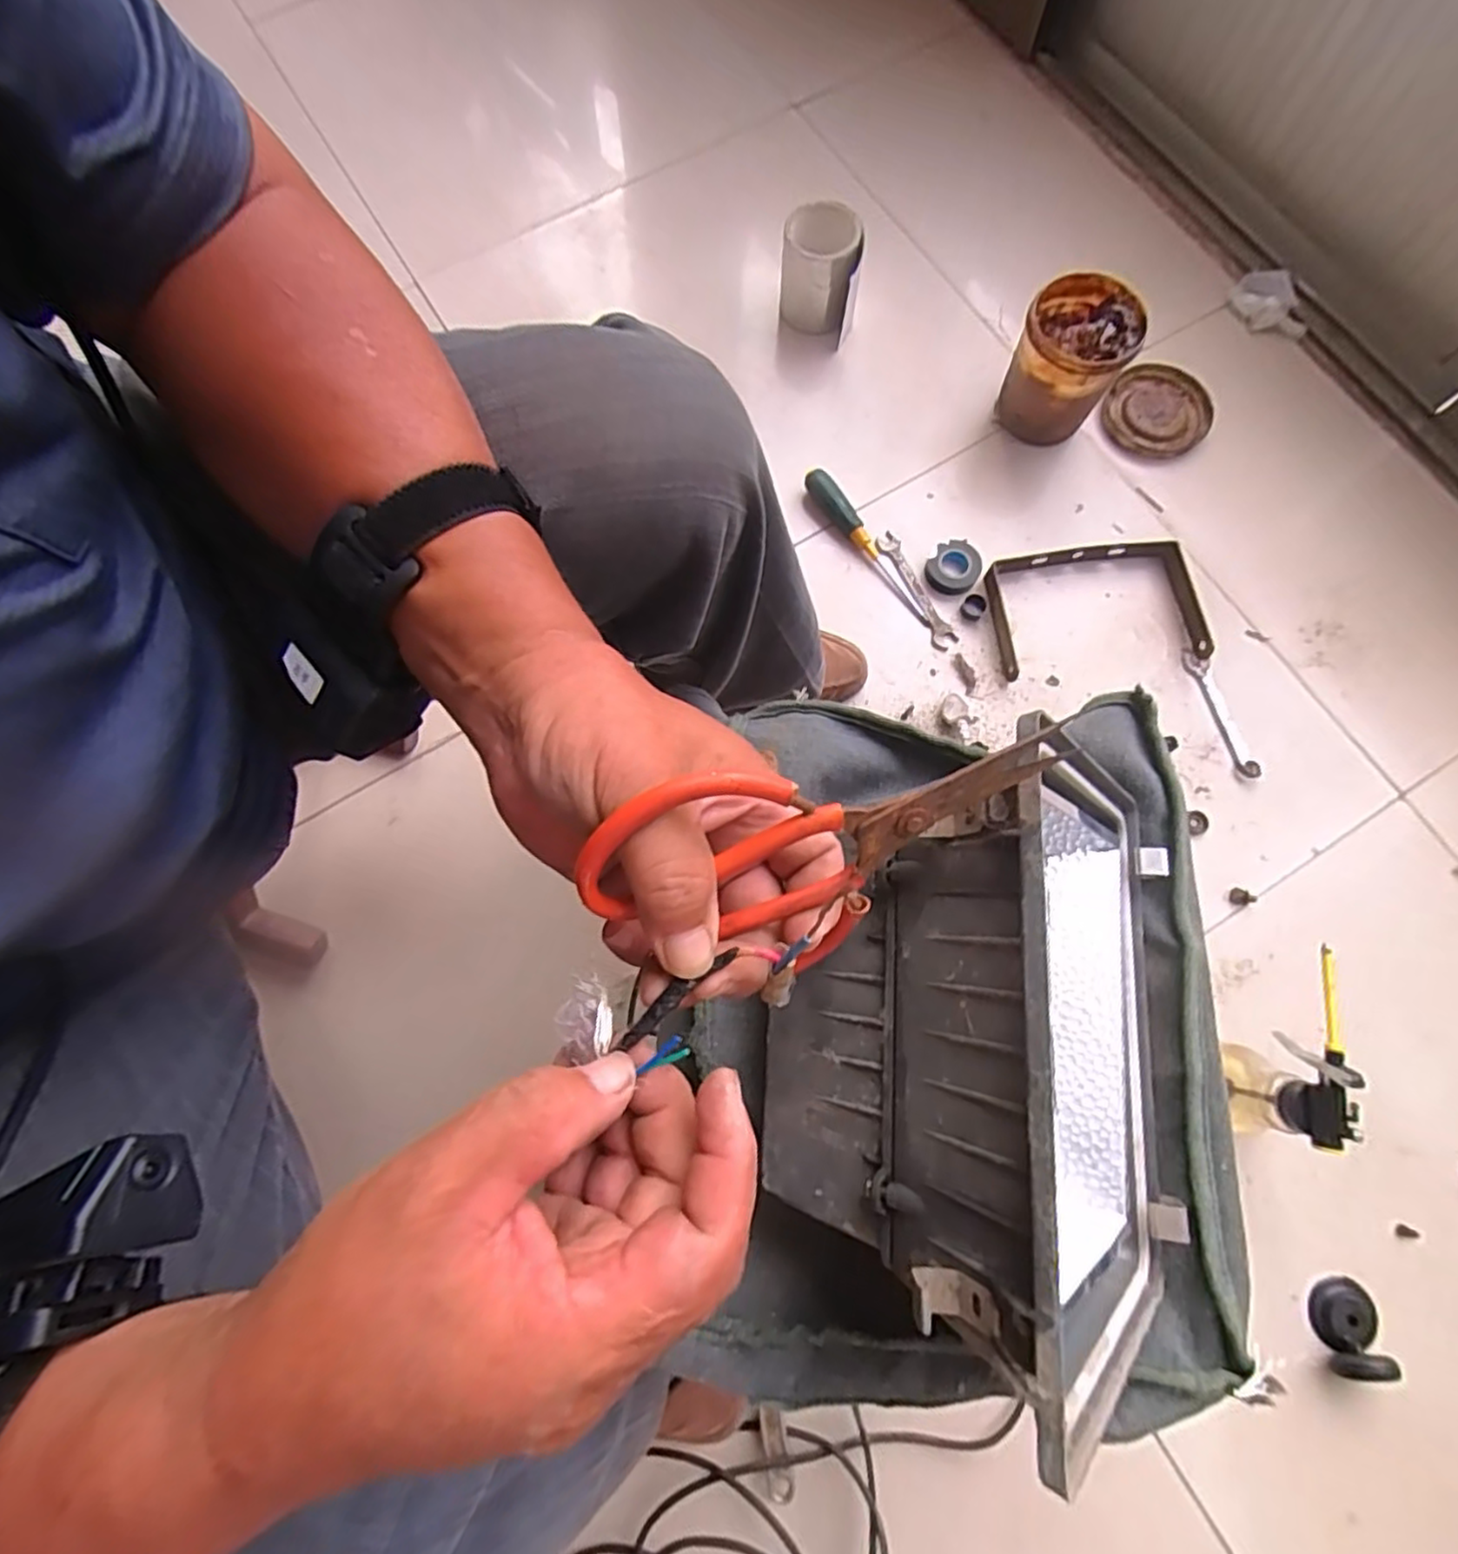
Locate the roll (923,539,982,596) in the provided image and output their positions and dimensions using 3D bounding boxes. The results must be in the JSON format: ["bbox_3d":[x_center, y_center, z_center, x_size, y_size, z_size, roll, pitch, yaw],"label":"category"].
[{"bbox_3d":[0.260,-0.243,0.803,0.057,0.023,0.059,0,77,1],"label":"roll"}]

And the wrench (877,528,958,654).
[{"bbox_3d":[0.218,-0.220,0.809,0.029,0.012,0.163,-25,78,-4],"label":"wrench"}]

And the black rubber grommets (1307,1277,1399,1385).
[{"bbox_3d":[0.548,0.485,0.604,0.049,0.042,0.070,17,78,5],"label":"black rubber grommets"}]

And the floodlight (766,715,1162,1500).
[{"bbox_3d":[0.123,0.117,0.307,0.195,0.151,0.238,5,77,2],"label":"floodlight"}]

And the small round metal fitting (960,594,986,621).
[{"bbox_3d":[0.281,-0.195,0.796,0.025,0.007,0.028,30,79,8],"label":"small round metal fitting"}]

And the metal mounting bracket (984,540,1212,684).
[{"bbox_3d":[0.410,-0.192,0.765,0.223,0.022,0.144,-5,77,0],"label":"metal mounting bracket"}]

